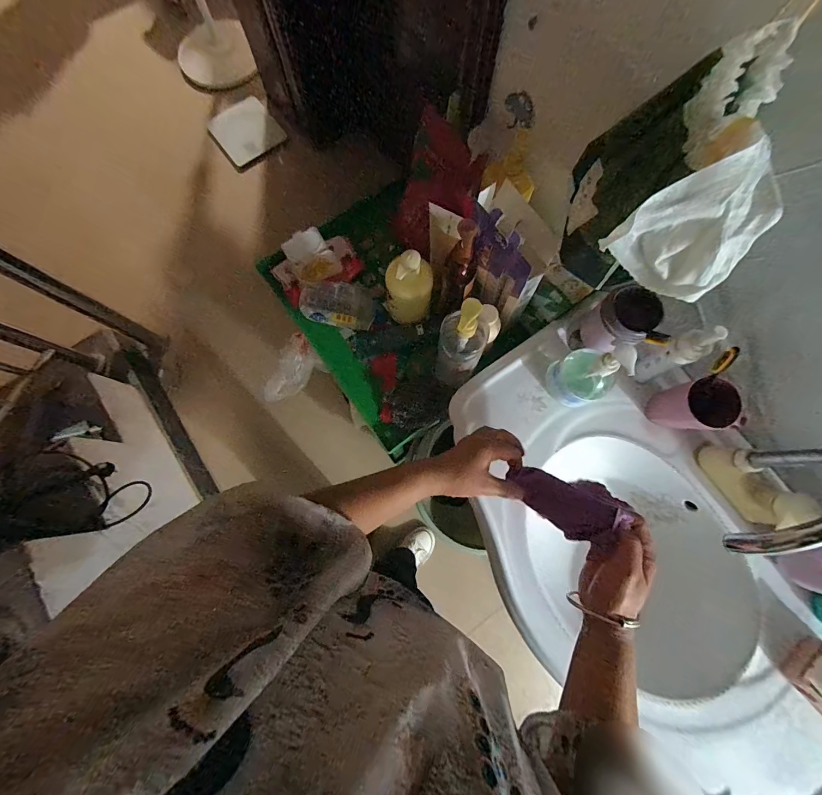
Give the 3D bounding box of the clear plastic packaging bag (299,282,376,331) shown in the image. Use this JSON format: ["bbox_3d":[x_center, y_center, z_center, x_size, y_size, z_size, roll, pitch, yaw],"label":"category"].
[{"bbox_3d":[-0.145,-0.188,0.748,0.150,0.046,0.081,7,77,2],"label":"clear plastic packaging bag"}]

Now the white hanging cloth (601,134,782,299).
[{"bbox_3d":[0.277,-0.156,0.368,0.118,0.118,0.093,-17,77,-3],"label":"white hanging cloth"}]

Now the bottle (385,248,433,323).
[{"bbox_3d":[-0.001,-0.202,0.677,0.081,0.125,0.074,1,77,1],"label":"bottle"}]

